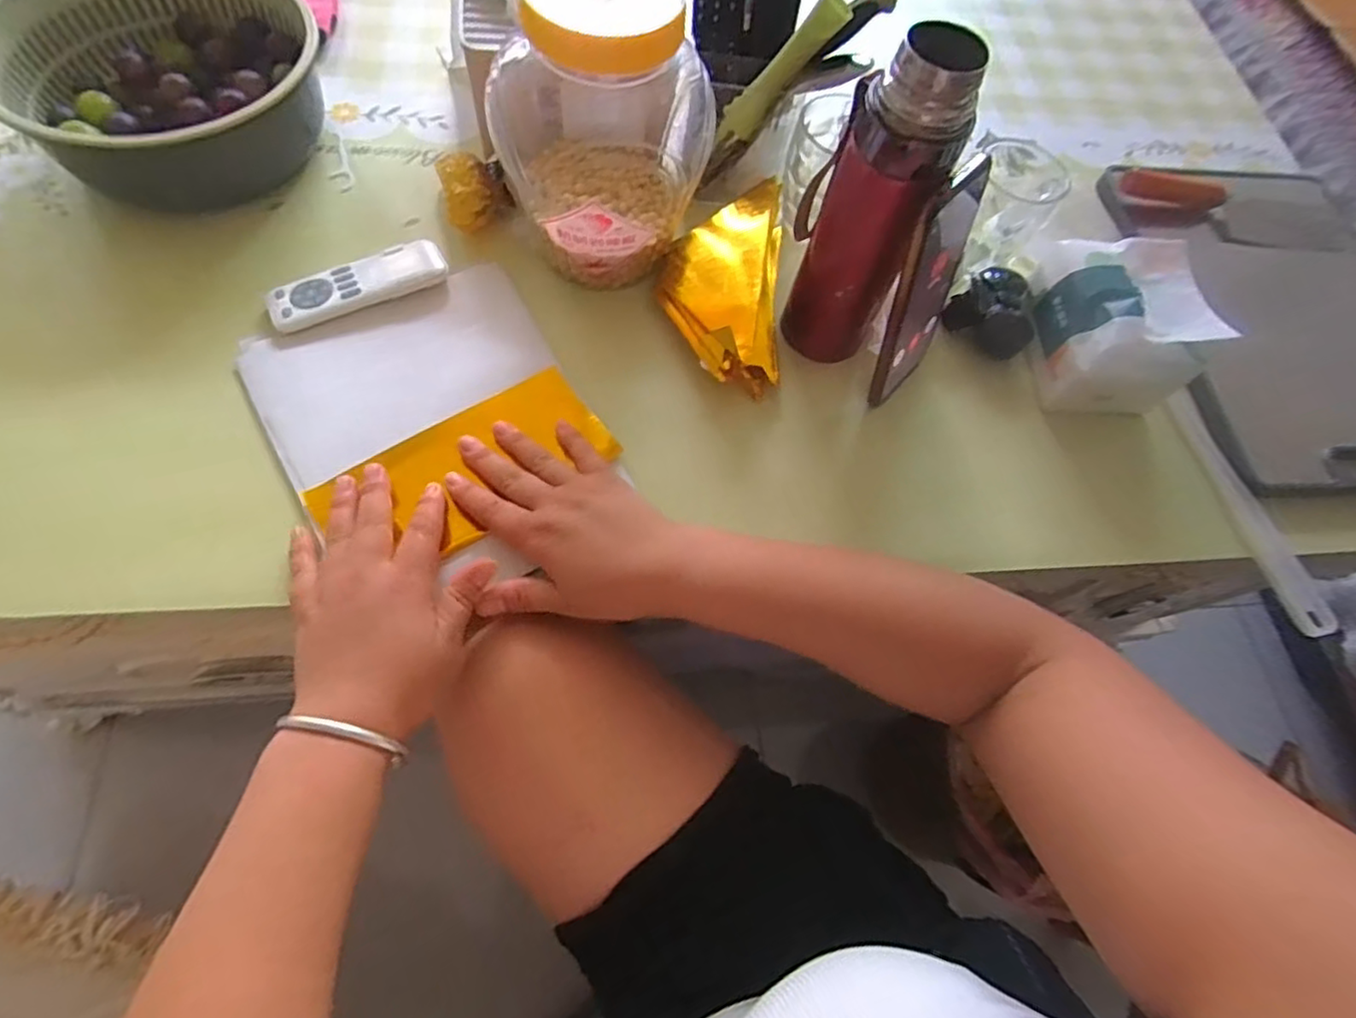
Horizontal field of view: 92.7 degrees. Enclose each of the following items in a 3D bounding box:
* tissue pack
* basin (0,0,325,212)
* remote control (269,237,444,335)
[{"bbox_3d":[0.342,-0.144,0.509,0.105,0.075,0.124,0,64,-8],"label":"tissue pack"},{"bbox_3d":[-0.400,-0.335,0.511,0.227,0.077,0.185,-23,70,-18],"label":"basin"},{"bbox_3d":[-0.236,-0.166,0.481,0.125,0.013,0.040,-27,71,-18],"label":"remote control"}]

